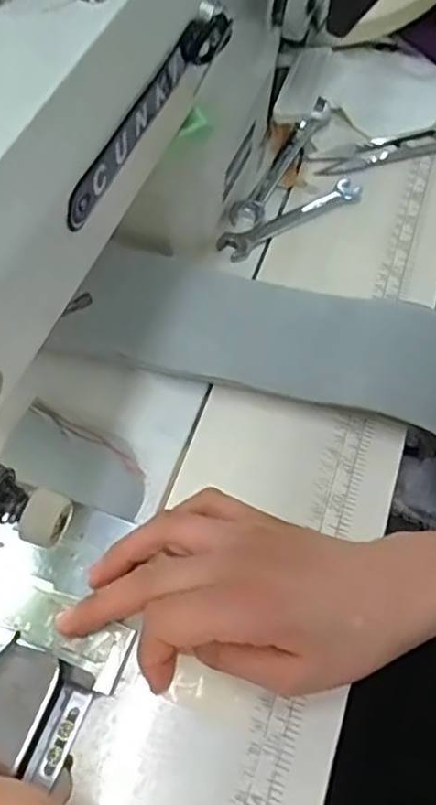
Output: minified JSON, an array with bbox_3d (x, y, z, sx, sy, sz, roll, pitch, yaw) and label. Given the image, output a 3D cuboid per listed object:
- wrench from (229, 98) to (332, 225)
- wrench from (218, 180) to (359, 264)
[{"bbox_3d":[0.049,-0.183,0.493,0.021,0.010,0.135,27,63,11],"label":"wrench"},{"bbox_3d":[0.052,-0.133,0.467,0.117,0.004,0.026,-32,68,-19],"label":"wrench"}]

